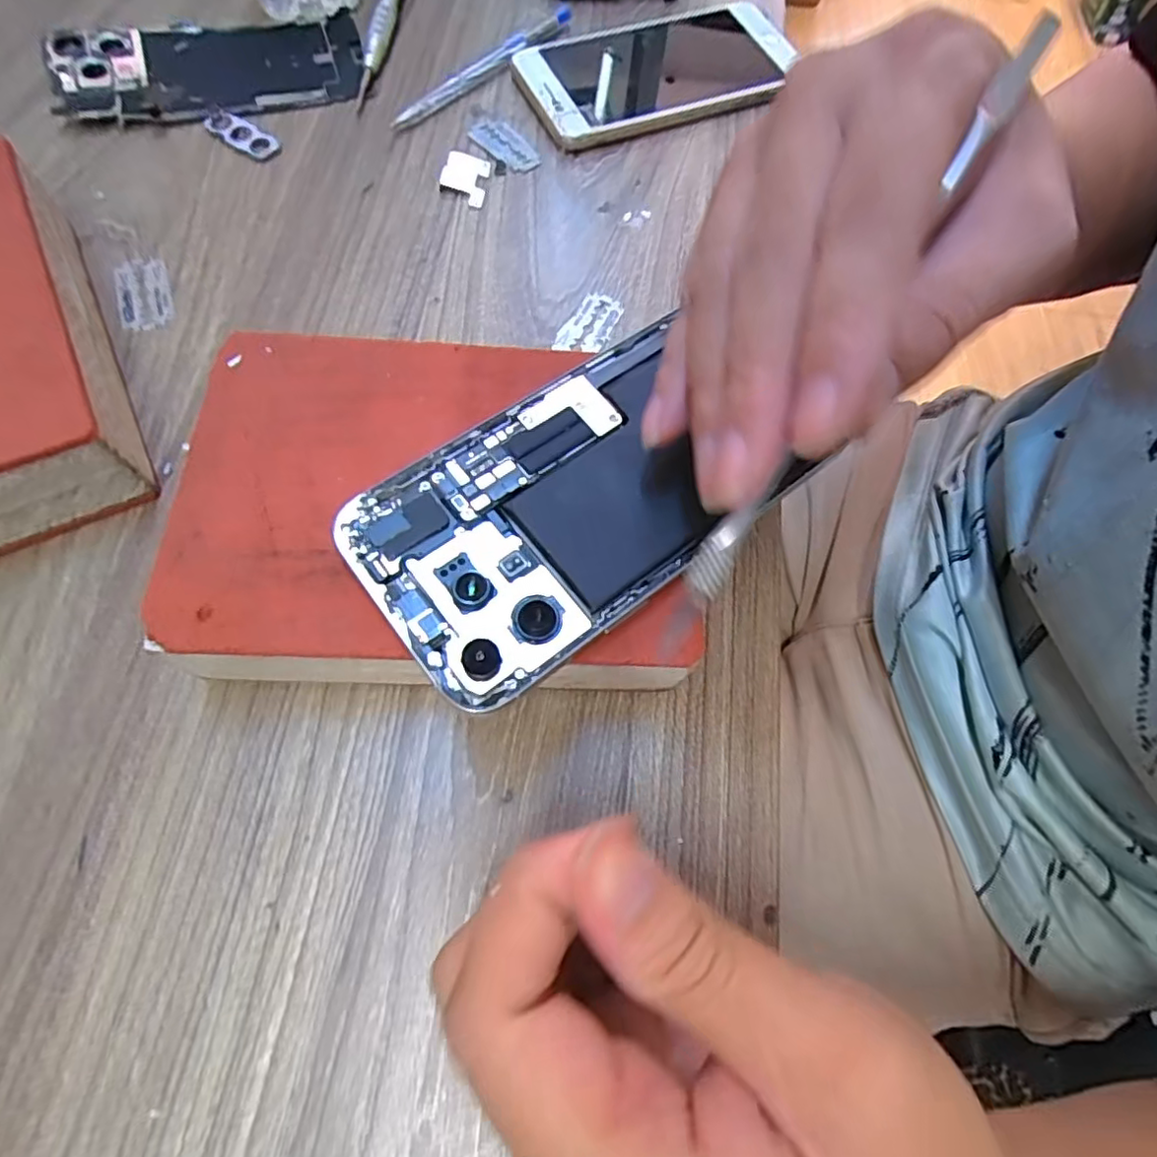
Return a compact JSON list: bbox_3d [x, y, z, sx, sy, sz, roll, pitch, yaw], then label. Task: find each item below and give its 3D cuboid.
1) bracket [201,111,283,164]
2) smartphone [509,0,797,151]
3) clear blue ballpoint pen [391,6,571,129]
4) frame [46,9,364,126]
[{"bbox_3d":[-0.169,-0.222,0.312,0.046,0.005,0.015,37,70,12],"label":"bracket"},{"bbox_3d":[0.048,-0.282,0.347,0.155,0.012,0.082,-21,70,-11],"label":"smartphone"},{"bbox_3d":[-0.049,-0.281,0.341,0.011,0.010,0.135,40,71,13],"label":"clear blue ballpoint pen"},{"bbox_3d":[-0.197,-0.277,0.334,0.155,0.008,0.081,-15,69,-9],"label":"frame"}]

